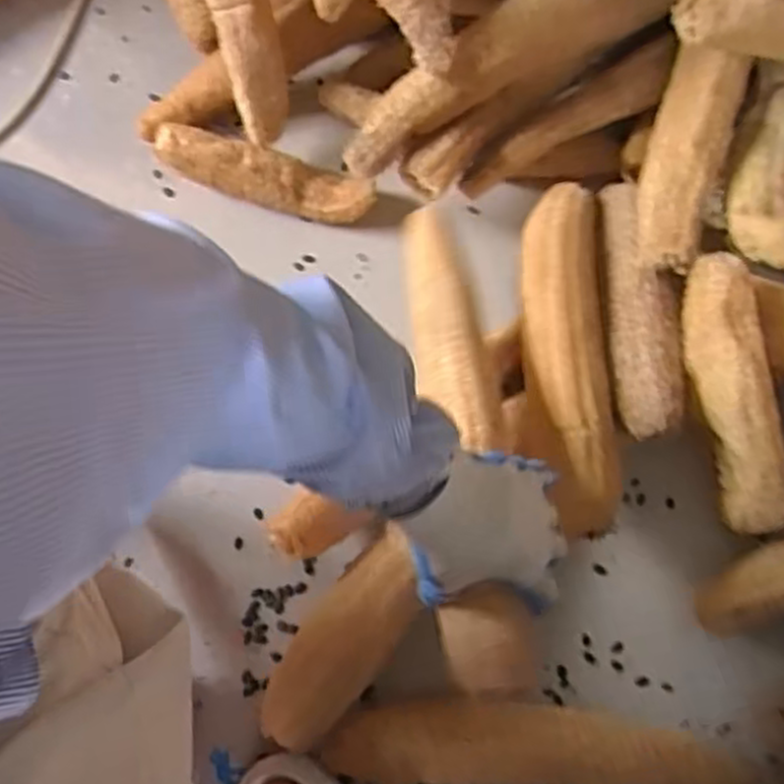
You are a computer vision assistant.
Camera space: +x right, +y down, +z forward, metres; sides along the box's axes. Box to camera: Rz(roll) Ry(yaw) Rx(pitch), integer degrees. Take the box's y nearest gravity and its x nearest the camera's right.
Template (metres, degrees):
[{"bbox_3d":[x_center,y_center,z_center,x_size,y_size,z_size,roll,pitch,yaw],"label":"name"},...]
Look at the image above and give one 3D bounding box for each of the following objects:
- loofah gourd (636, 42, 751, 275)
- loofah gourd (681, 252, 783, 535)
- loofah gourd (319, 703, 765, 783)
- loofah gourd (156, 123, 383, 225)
[{"bbox_3d":[0.269,-0.212,0.708,0.071,0.050,0.202,13,91,4],"label":"loofah gourd"},{"bbox_3d":[0.303,0.007,0.686,0.064,0.052,0.253,-16,99,-5],"label":"loofah gourd"},{"bbox_3d":[0.127,0.306,0.673,0.365,0.064,0.073,1,74,0],"label":"loofah gourd"},{"bbox_3d":[-0.133,-0.228,0.824,0.227,0.042,0.056,12,74,3],"label":"loofah gourd"}]

